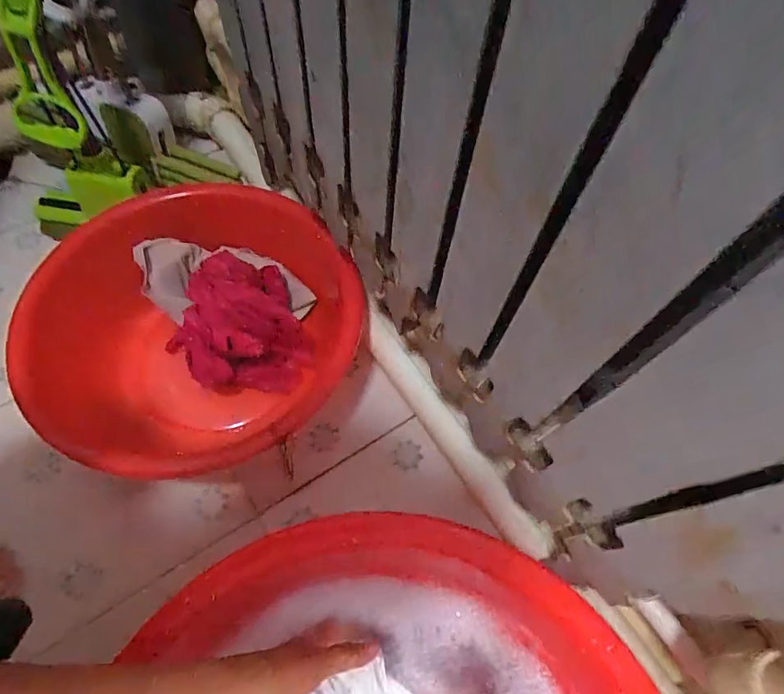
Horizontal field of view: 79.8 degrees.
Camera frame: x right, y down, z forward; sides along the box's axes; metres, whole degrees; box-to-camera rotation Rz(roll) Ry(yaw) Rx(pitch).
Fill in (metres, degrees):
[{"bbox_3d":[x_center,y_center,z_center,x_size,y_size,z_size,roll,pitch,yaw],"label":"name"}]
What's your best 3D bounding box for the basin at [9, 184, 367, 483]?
[{"bbox_3d":[-0.239,-0.012,0.580,0.330,0.132,0.379,35,66,13],"label":"basin"}]

